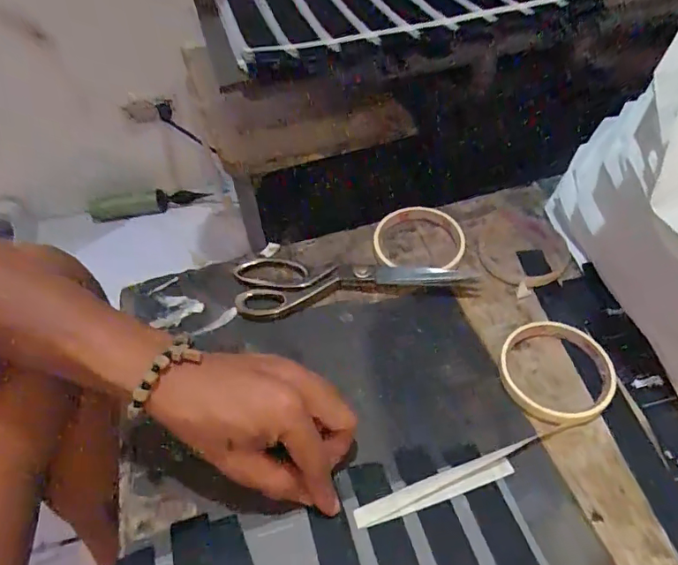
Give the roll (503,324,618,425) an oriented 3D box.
[{"bbox_3d":[0.173,0.069,0.399,0.085,0.015,0.088,-1,48,1],"label":"roll"}]

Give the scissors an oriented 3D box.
[{"bbox_3d":[0.010,-0.011,0.476,0.217,0.013,0.073,-9,48,-6],"label":"scissors"}]

